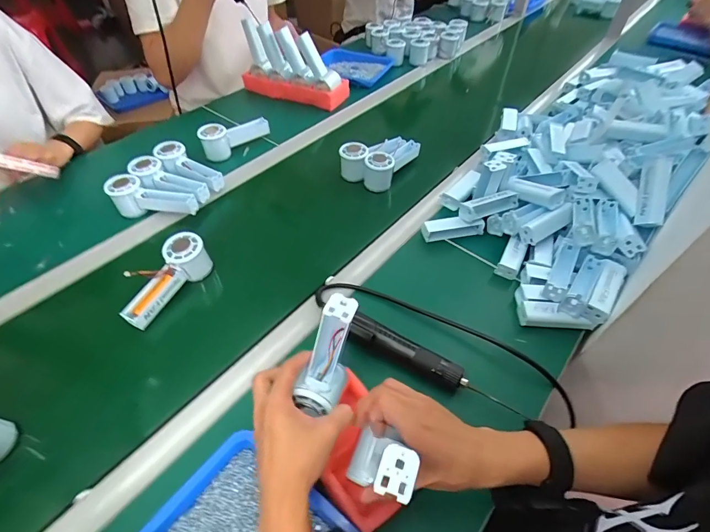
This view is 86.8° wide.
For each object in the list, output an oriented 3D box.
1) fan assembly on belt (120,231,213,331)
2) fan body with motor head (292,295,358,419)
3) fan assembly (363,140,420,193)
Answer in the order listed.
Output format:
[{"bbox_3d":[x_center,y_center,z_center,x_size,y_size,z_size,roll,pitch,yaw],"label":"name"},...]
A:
[{"bbox_3d":[-0.283,0.020,0.561,0.048,0.077,0.148,25,66,19],"label":"fan assembly on belt"},{"bbox_3d":[-0.026,0.087,0.360,0.048,0.124,0.044,29,33,22],"label":"fan body with motor head"},{"bbox_3d":[0.078,-0.223,0.784,0.053,0.064,0.161,26,54,19],"label":"fan assembly"}]

